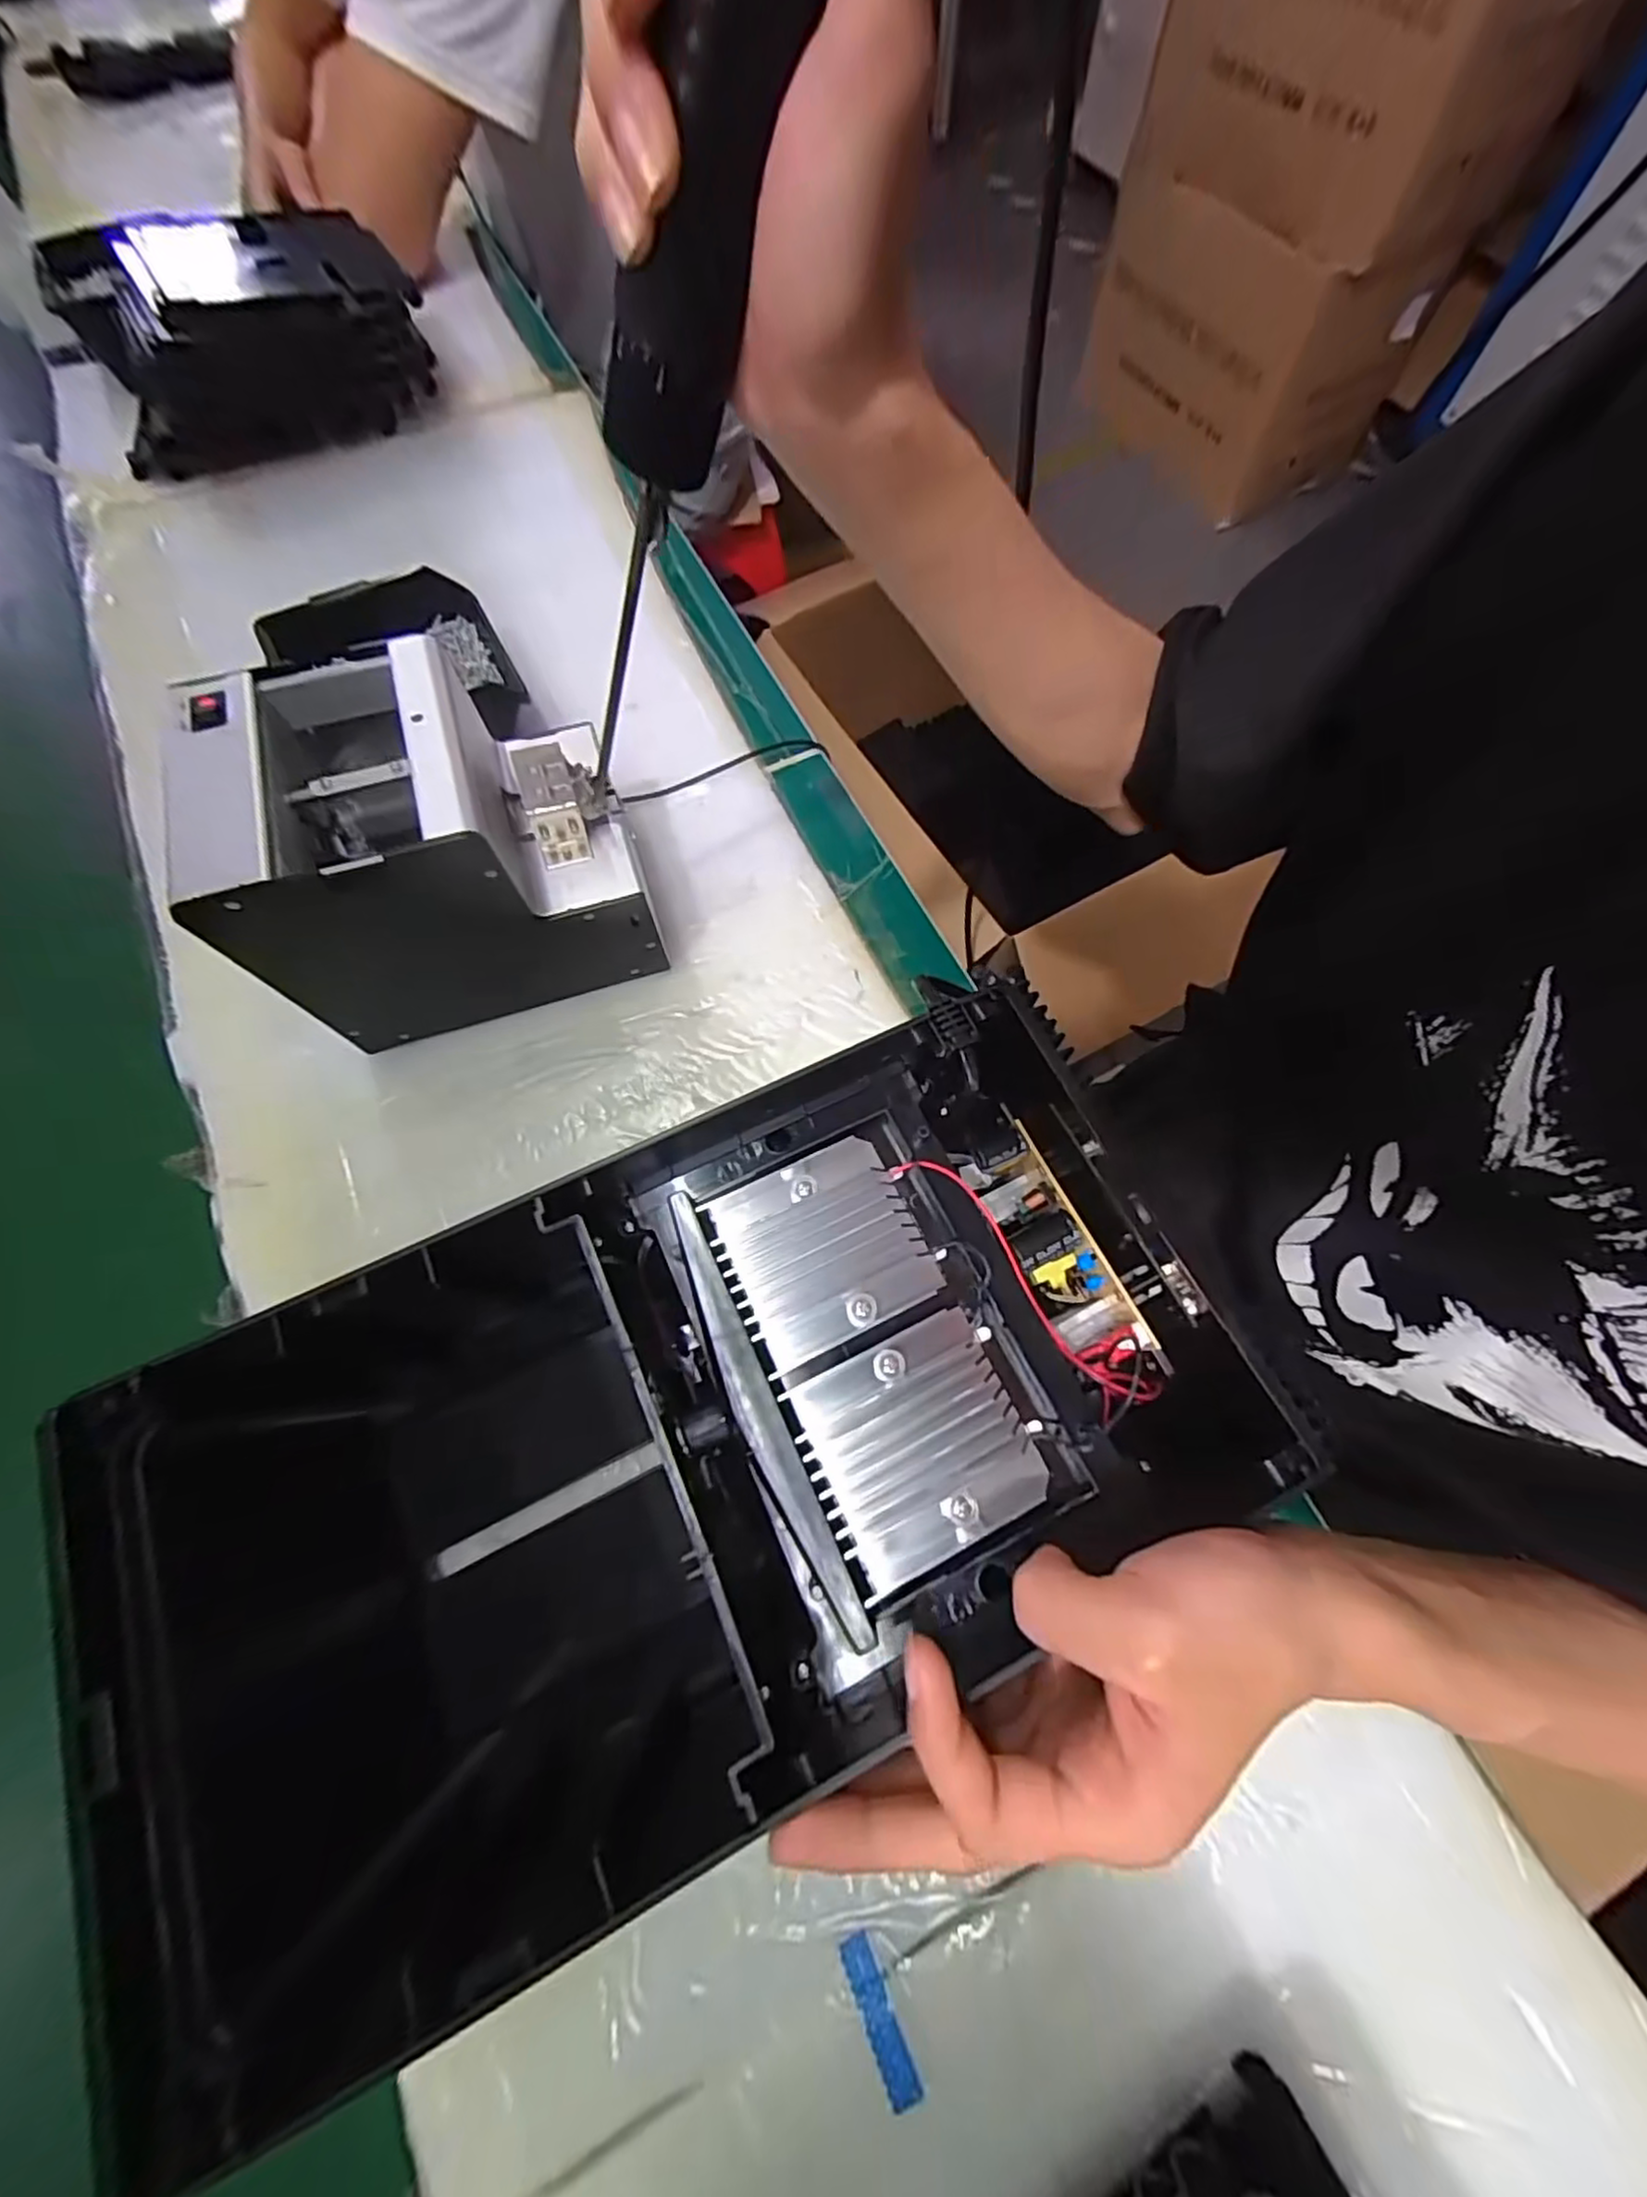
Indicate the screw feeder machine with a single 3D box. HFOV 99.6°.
[{"bbox_3d":[-0.197,-0.132,0.370,0.172,0.141,0.127,-19,71,-7],"label":"screw feeder machine"}]

